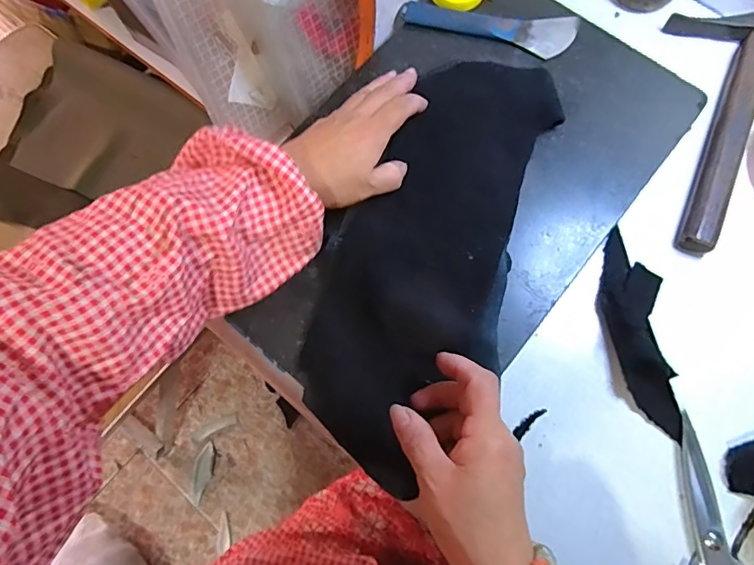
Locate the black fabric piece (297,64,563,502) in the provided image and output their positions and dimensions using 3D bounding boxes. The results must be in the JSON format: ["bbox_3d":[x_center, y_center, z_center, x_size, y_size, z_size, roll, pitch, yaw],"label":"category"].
[{"bbox_3d":[0.044,-0.025,0.374,0.128,0.016,0.326,23,78,8],"label":"black fabric piece"}]

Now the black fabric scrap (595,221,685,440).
[{"bbox_3d":[0.202,0.035,0.379,0.046,0.026,0.159,-2,73,1],"label":"black fabric scrap"}]

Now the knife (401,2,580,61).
[{"bbox_3d":[0.099,-0.223,0.434,0.153,0.010,0.043,6,73,3],"label":"knife"}]

